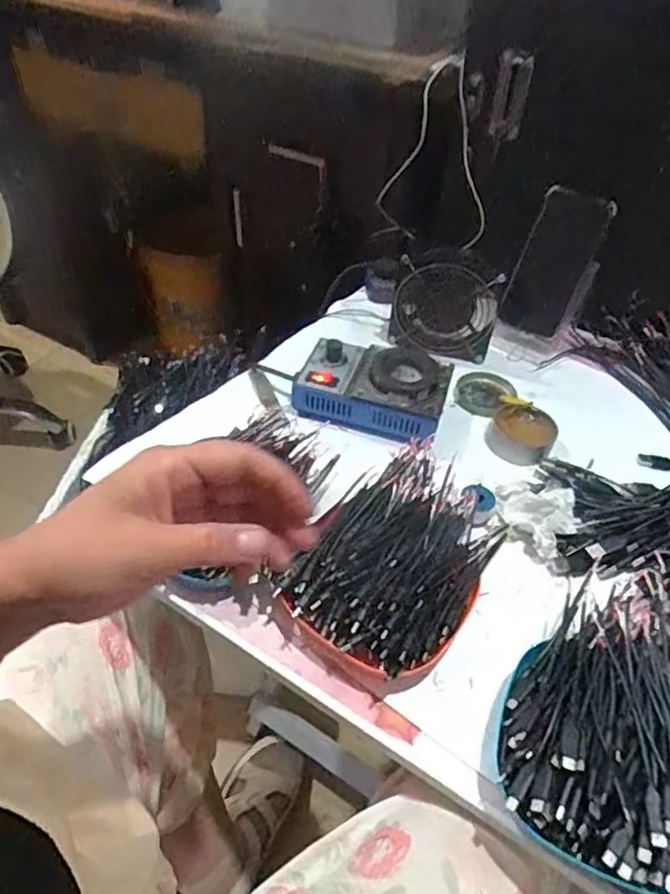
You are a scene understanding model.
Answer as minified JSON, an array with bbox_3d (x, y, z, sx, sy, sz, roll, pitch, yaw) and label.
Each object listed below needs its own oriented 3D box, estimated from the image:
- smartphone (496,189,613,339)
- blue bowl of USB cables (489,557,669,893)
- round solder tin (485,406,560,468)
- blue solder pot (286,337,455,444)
[{"bbox_3d":[0.263,-0.220,0.728,0.078,0.168,0.015,26,7,21],"label":"smartphone"},{"bbox_3d":[0.185,0.174,0.399,0.137,0.056,0.195,20,47,15],"label":"blue bowl of USB cables"},{"bbox_3d":[0.191,-0.014,0.621,0.065,0.021,0.073,24,49,19],"label":"round solder tin"},{"bbox_3d":[0.038,-0.061,0.632,0.151,0.060,0.096,15,47,12],"label":"blue solder pot"}]

